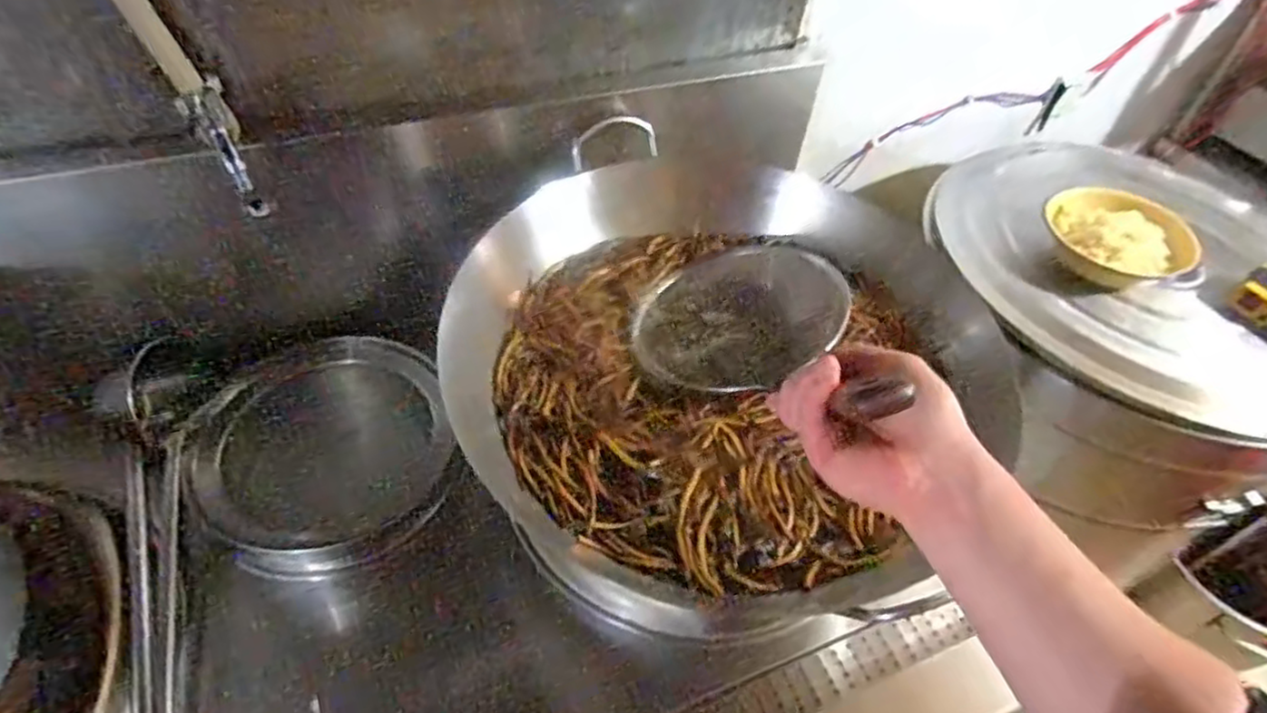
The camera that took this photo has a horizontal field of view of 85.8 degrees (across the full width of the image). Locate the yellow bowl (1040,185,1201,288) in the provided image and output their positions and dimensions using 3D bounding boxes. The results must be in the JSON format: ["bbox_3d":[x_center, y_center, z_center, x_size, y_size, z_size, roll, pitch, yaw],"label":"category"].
[{"bbox_3d":[0.647,-0.156,0.919,0.181,0.067,0.151,36,54,24],"label":"yellow bowl"}]

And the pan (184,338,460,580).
[{"bbox_3d":[-0.367,0.114,0.833,0.278,0.032,0.285,41,56,8],"label":"pan"}]

